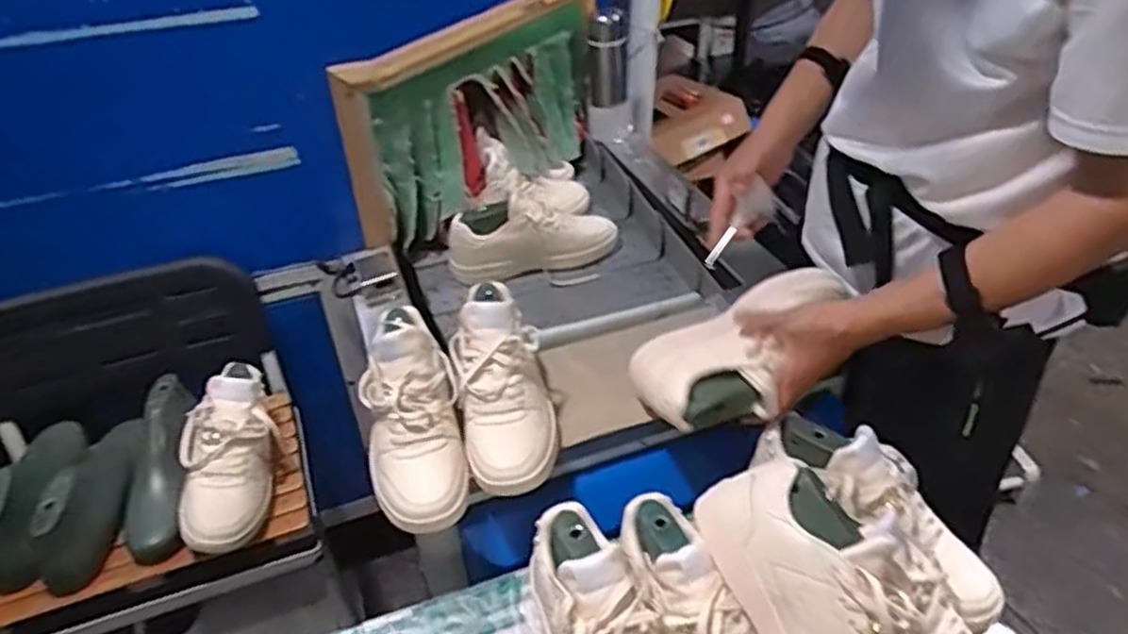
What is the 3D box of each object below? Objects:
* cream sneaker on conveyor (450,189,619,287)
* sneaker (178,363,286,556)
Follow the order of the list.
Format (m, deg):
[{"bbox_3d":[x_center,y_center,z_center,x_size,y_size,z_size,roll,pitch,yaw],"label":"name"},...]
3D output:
[{"bbox_3d":[-0.050,-0.138,1.205,0.270,0.122,0.085,-11,39,-10],"label":"cream sneaker on conveyor"},{"bbox_3d":[-0.421,0.167,0.956,0.091,0.132,0.234,-5,38,-3],"label":"sneaker"}]

